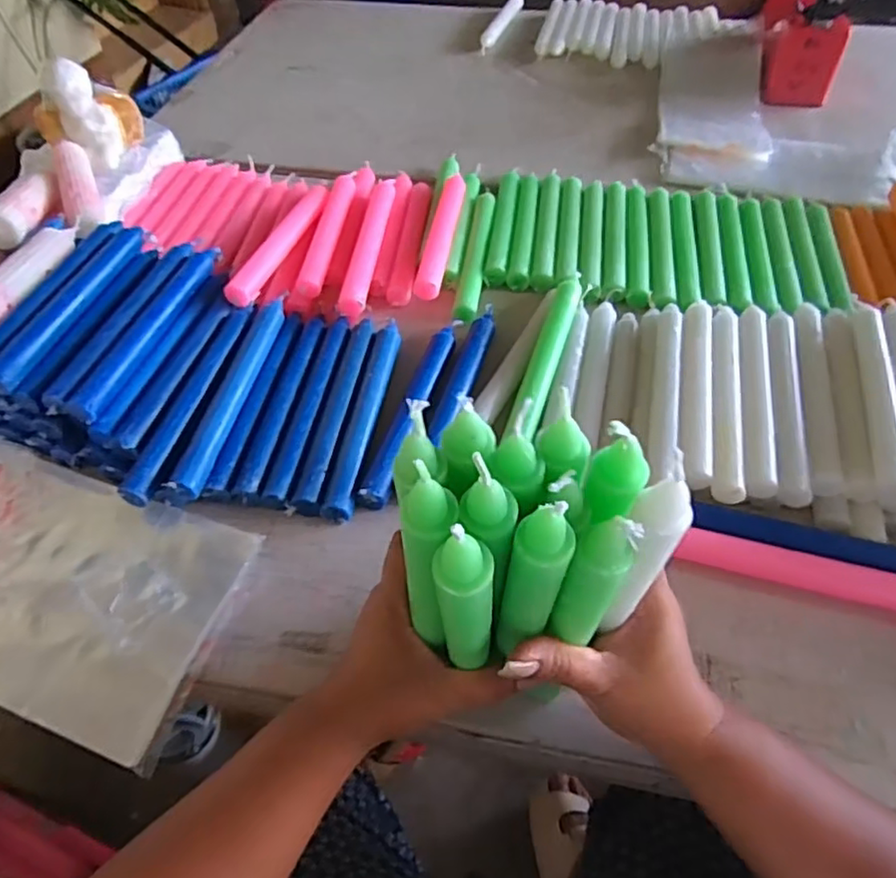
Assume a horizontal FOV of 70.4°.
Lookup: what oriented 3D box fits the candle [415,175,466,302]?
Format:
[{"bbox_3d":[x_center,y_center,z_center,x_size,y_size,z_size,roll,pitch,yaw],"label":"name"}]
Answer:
[{"bbox_3d":[-0.004,-0.211,0.644,0.025,0.022,0.219,6,52,5],"label":"candle"}]

